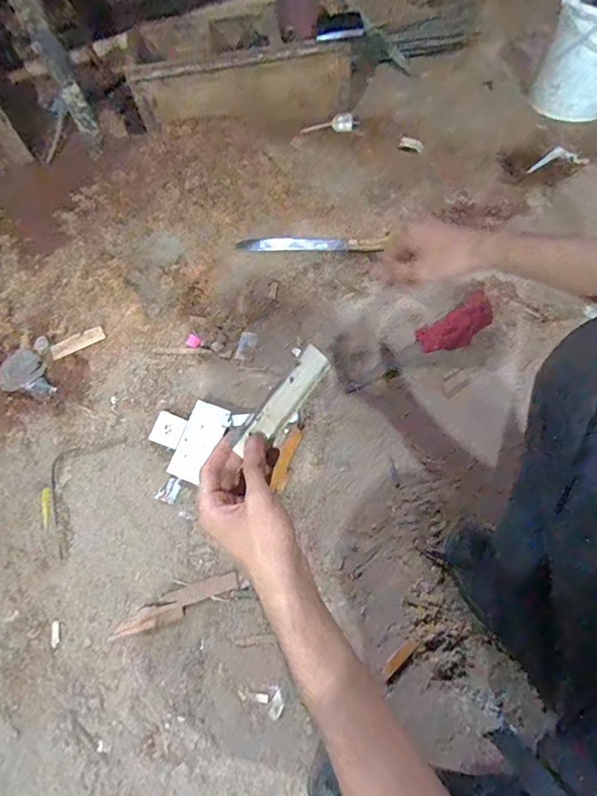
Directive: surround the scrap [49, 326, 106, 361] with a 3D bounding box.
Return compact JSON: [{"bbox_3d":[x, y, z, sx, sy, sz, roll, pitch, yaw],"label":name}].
[{"bbox_3d":[-0.399,-0.102,0.804,0.095,0.004,0.034,-27,69,-8],"label":"scrap"}]

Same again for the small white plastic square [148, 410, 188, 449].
[{"bbox_3d":[-0.212,0.053,0.727,0.049,0.017,0.053,18,70,9],"label":"small white plastic square"}]

